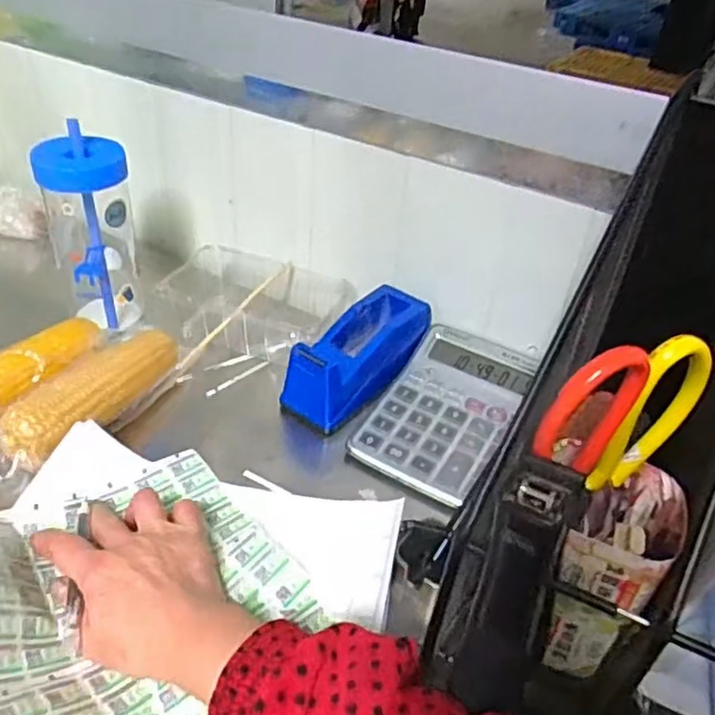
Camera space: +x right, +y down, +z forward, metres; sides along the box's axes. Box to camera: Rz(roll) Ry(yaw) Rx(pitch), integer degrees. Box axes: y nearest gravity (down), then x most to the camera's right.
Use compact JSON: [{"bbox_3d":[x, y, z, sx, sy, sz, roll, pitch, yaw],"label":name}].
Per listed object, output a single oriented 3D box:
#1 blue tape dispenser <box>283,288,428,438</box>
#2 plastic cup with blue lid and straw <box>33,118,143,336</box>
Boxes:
[{"bbox_3d":[0.003,-0.008,0.613,0.063,0.068,0.160,29,57,28],"label":"blue tape dispenser"},{"bbox_3d":[-0.255,-0.117,0.646,0.077,0.184,0.080,-9,39,-18],"label":"plastic cup with blue lid and straw"}]

